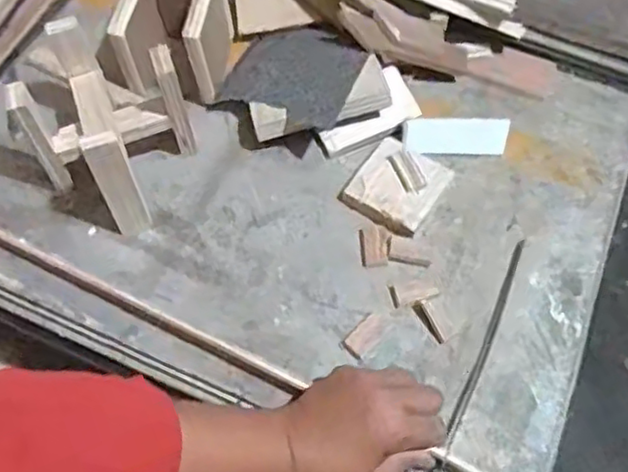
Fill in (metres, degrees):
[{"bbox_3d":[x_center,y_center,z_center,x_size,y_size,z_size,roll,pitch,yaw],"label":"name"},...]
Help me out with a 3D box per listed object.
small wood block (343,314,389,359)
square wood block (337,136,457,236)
[{"bbox_3d":[0.041,0.080,0.527,0.022,0.004,0.036,41,67,18],"label":"small wood block"},{"bbox_3d":[0.075,-0.046,0.587,0.075,0.019,0.082,33,64,14],"label":"square wood block"}]

